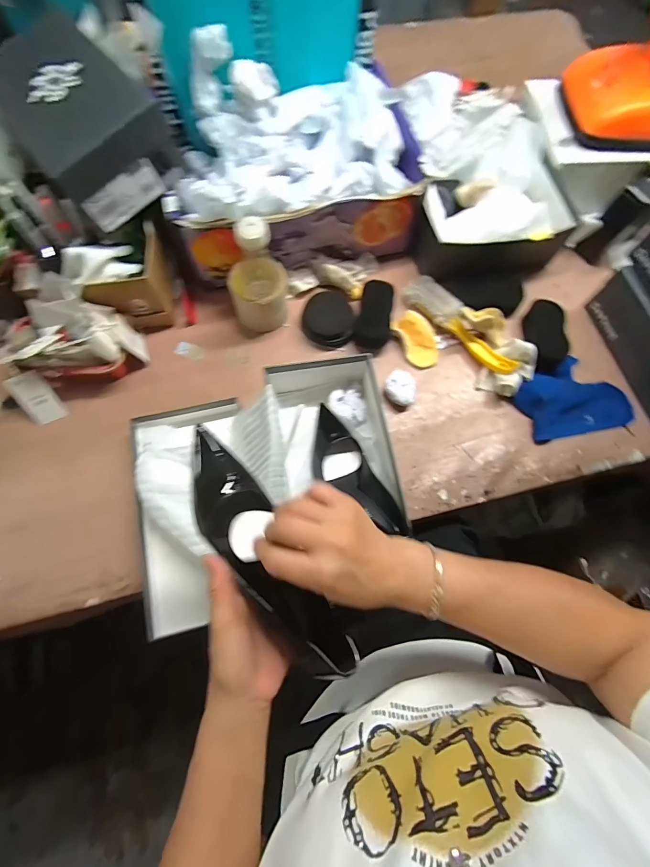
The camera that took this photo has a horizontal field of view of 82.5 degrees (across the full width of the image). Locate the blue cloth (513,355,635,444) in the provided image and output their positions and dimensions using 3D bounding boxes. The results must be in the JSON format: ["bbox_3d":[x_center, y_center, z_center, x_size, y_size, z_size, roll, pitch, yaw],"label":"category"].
[{"bbox_3d":[0.406,-0.063,0.604,0.183,0.029,0.125,-12,73,-6],"label":"blue cloth"}]

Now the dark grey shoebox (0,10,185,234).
[{"bbox_3d":[-0.344,-0.438,0.514,0.156,0.097,0.273,-38,77,-13],"label":"dark grey shoebox"}]

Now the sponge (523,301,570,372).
[{"bbox_3d":[0.373,-0.165,0.622,0.062,0.049,0.124,-9,86,-5],"label":"sponge"}]

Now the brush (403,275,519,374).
[{"bbox_3d":[0.228,-0.180,0.634,0.053,0.037,0.230,-38,77,-13],"label":"brush"}]

